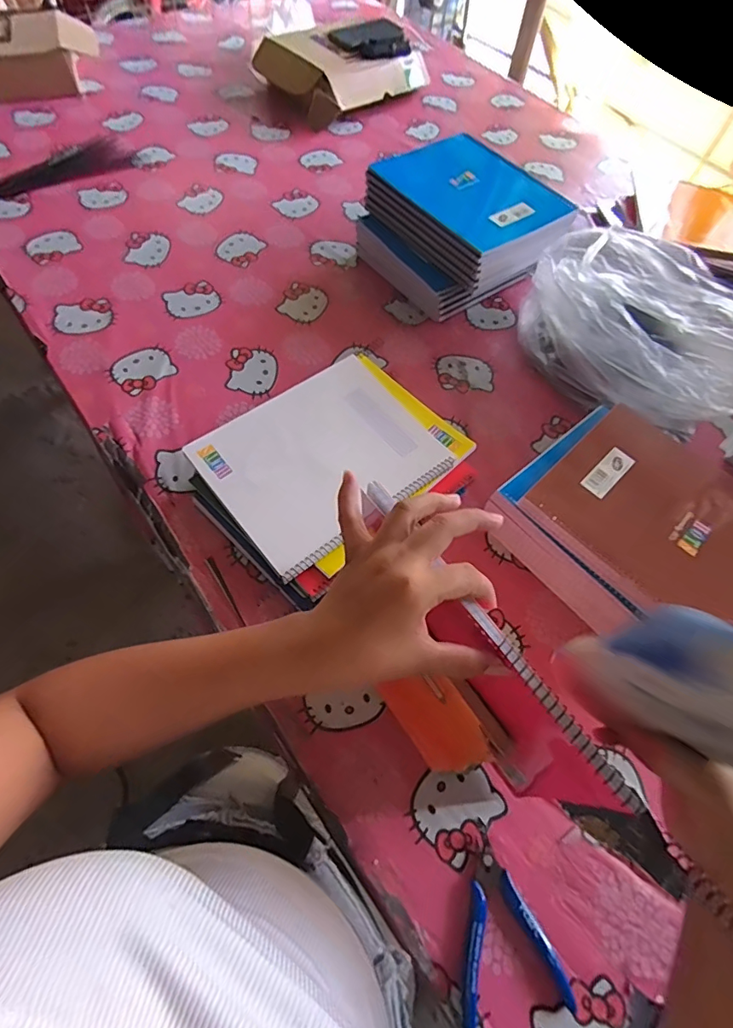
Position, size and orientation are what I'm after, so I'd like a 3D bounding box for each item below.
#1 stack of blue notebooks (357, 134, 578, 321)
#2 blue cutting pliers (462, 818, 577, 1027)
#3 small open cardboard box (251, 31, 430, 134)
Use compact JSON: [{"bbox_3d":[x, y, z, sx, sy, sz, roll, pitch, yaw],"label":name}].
[{"bbox_3d":[0.149,-0.439,0.749,0.234,0.119,0.257,-31,68,-19],"label":"stack of blue notebooks"},{"bbox_3d":[0.107,0.330,0.391,0.087,0.011,0.124,-7,62,-8],"label":"blue cutting pliers"},{"bbox_3d":[-0.050,-0.962,1.036,0.308,0.090,0.233,-40,71,-22],"label":"small open cardboard box"}]

